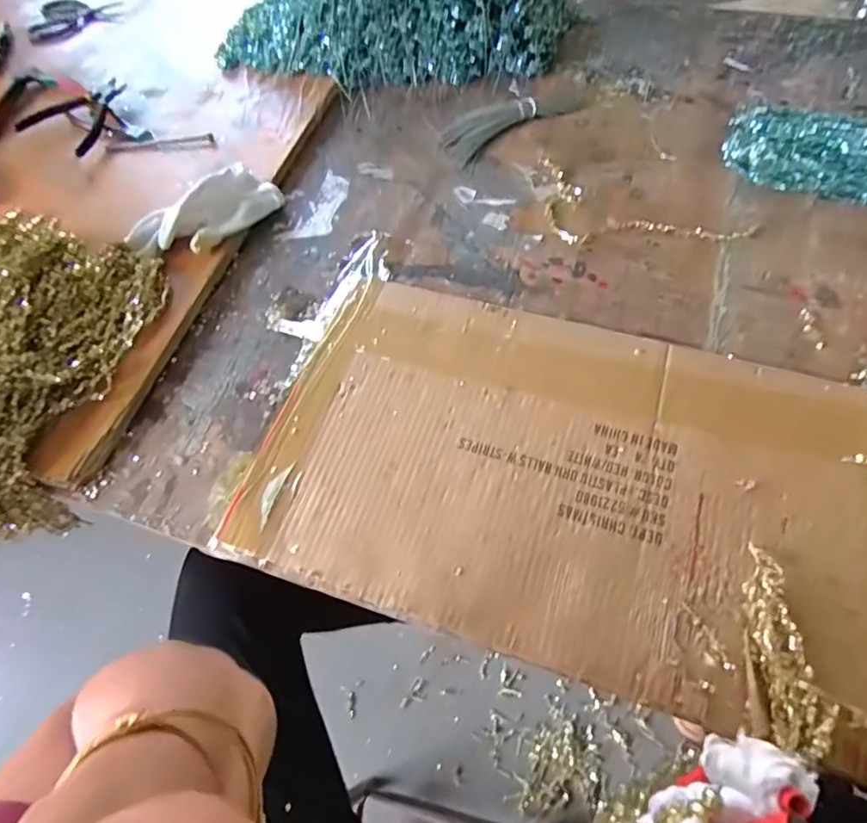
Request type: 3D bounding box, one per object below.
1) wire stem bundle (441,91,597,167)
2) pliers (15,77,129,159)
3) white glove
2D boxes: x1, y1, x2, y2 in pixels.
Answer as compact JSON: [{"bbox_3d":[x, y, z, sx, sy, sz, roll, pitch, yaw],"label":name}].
[{"bbox_3d":[0.104,-0.366,0.668,0.195,0.026,0.065,-30,63,-11],"label":"wire stem bundle"},{"bbox_3d":[-0.486,-0.394,0.717,0.116,0.025,0.150,5,62,8],"label":"pliers"},{"bbox_3d":[-0.247,-0.212,0.596,0.073,0.050,0.162,35,70,21],"label":"white glove"}]

